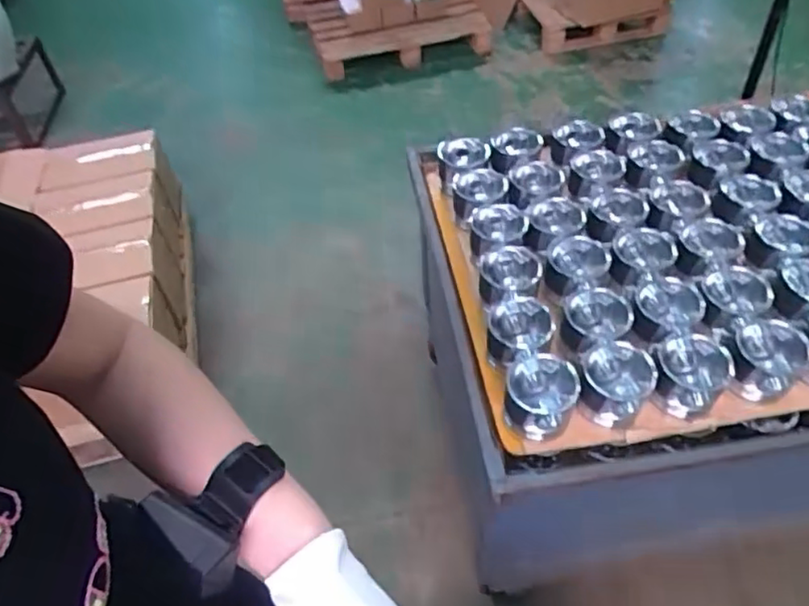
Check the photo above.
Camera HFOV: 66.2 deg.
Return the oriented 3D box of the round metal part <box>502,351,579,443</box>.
[{"bbox_3d":[0.191,0.135,0.869,0.095,0.087,0.097,-3,48,3],"label":"round metal part"}]

